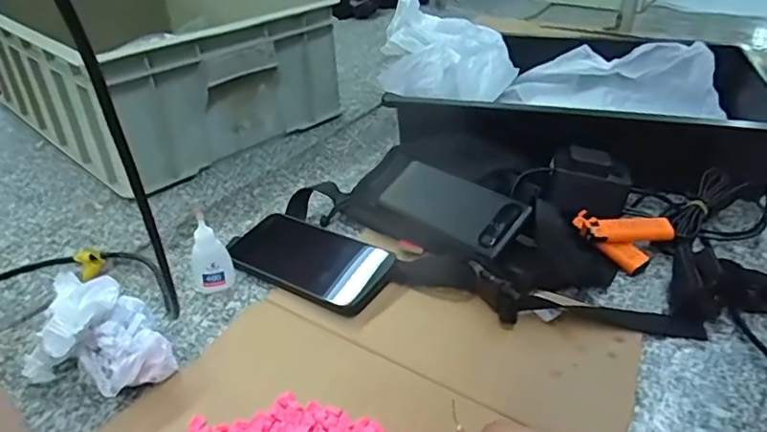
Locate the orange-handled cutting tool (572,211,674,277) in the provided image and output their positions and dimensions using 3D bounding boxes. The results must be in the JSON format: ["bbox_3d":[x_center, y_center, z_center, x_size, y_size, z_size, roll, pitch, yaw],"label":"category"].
[{"bbox_3d":[0.226,0.021,0.522,0.088,0.037,0.053,14,37,23],"label":"orange-handled cutting tool"}]

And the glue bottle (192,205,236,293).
[{"bbox_3d":[-0.157,0.032,0.490,0.035,0.082,0.019,-12,35,-14],"label":"glue bottle"}]

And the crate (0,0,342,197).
[{"bbox_3d":[-0.371,-0.249,0.849,0.557,0.171,0.356,25,42,35],"label":"crate"}]

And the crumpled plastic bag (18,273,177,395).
[{"bbox_3d":[-0.211,0.094,0.403,0.084,0.080,0.099,-25,40,-31],"label":"crumpled plastic bag"}]

